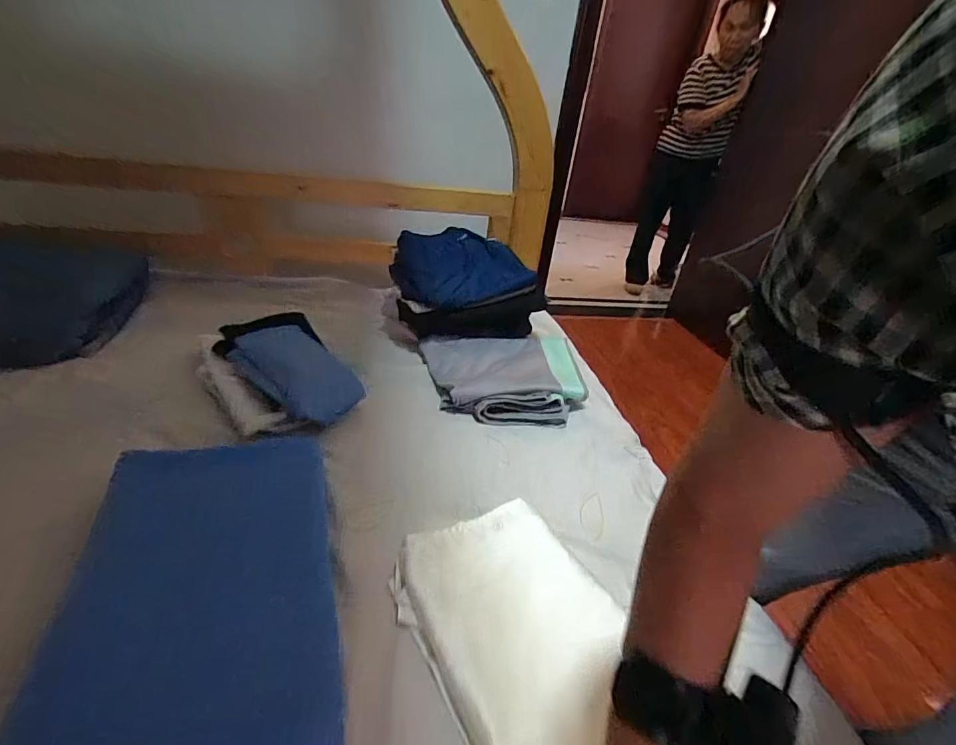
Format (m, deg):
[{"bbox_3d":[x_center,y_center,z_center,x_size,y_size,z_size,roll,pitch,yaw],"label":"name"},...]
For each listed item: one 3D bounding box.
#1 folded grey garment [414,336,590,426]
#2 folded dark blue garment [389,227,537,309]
[{"bbox_3d":[0.041,0.005,0.827,0.290,0.082,0.212,4,22,-1],"label":"folded grey garment"},{"bbox_3d":[-0.034,-0.215,0.900,0.270,0.121,0.140,-5,24,-22],"label":"folded dark blue garment"}]

